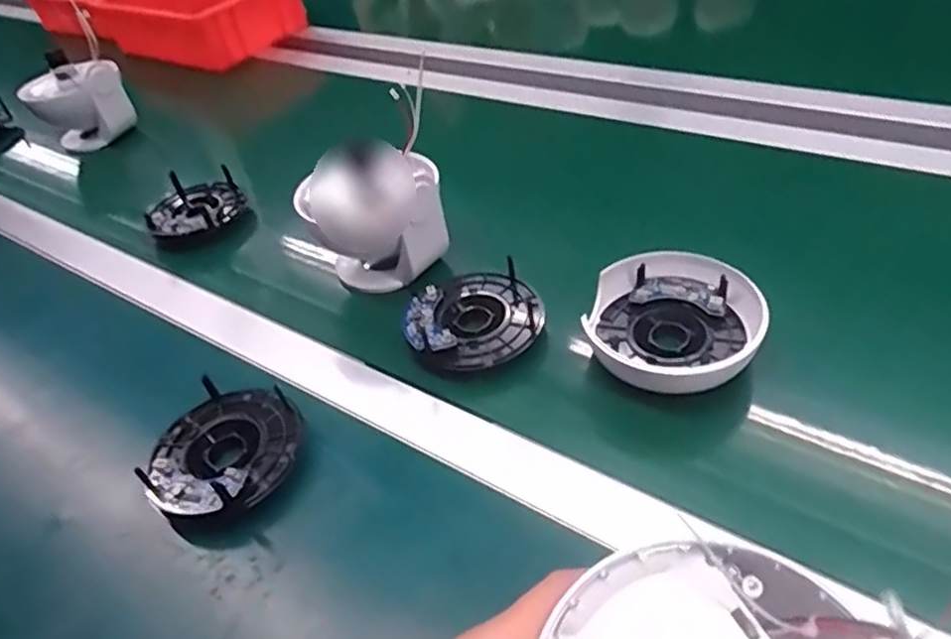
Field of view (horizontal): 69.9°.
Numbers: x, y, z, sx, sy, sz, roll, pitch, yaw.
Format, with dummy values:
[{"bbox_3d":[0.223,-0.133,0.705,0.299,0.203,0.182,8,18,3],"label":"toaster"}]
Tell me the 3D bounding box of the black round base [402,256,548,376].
[{"bbox_3d":[-0.002,-0.001,0.512,0.101,0.024,0.092,0,42,0],"label":"black round base"}]

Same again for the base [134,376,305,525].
[{"bbox_3d":[-0.166,0.088,0.451,0.096,0.029,0.099,0,42,0],"label":"base"}]

